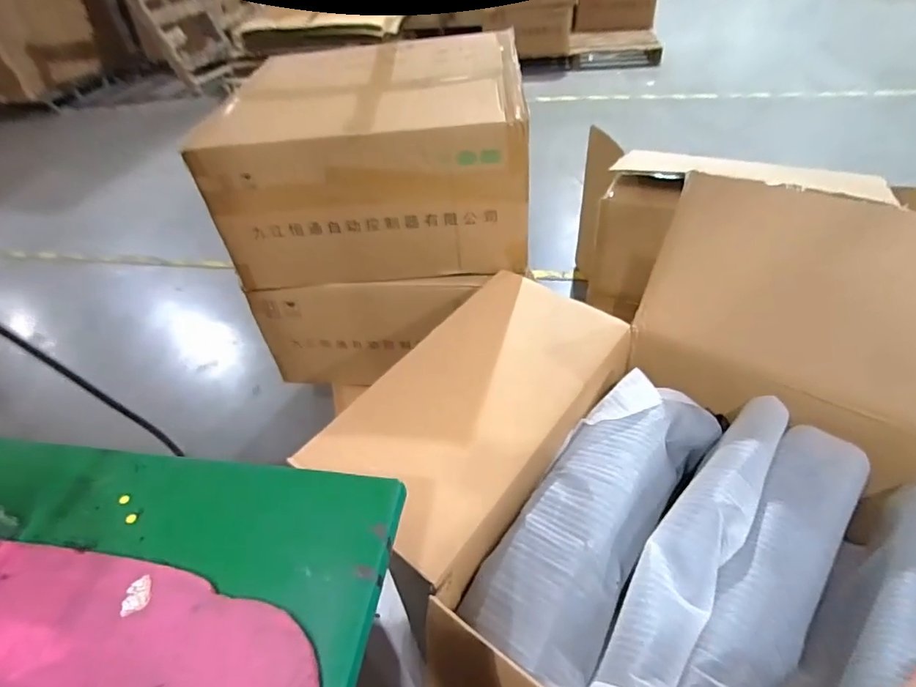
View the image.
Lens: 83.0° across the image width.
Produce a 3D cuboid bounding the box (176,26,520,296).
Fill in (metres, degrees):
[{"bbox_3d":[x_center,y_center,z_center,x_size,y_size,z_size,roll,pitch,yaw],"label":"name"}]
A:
[{"bbox_3d":[-0.151,-0.390,1.048,0.525,0.276,0.509,-2,44,2],"label":"box"}]

